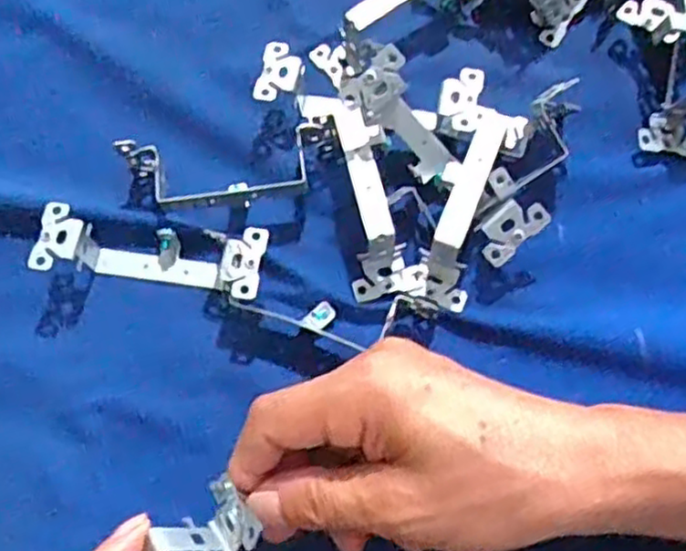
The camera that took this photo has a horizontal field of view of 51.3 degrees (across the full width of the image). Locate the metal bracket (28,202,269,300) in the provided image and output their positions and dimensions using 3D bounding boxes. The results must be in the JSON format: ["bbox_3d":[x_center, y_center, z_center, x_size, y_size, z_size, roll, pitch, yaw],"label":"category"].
[{"bbox_3d":[-0.087,-0.008,0.333,0.104,0.027,0.031,8,71,6],"label":"metal bracket"}]

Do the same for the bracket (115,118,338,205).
[{"bbox_3d":[-0.054,-0.051,0.346,0.101,0.030,0.031,-7,70,1],"label":"bracket"}]

